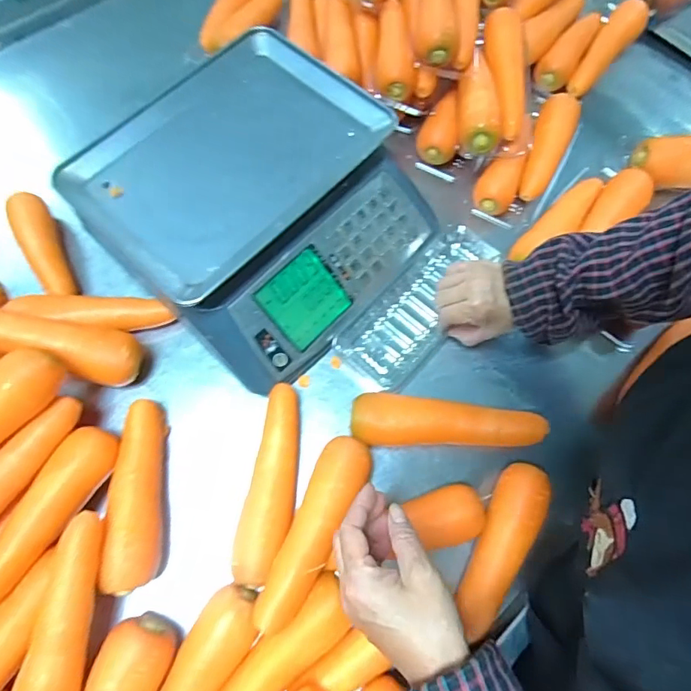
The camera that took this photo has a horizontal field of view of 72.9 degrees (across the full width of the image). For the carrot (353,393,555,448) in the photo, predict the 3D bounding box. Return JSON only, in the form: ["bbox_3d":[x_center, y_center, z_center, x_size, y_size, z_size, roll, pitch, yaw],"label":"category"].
[{"bbox_3d":[0.099,0.085,0.510,0.186,0.048,0.056,5,68,0],"label":"carrot"}]

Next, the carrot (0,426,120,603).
[{"bbox_3d":[-0.278,0.155,0.437,0.048,0.042,0.170,21,69,6],"label":"carrot"}]

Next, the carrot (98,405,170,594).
[{"bbox_3d":[-0.207,0.147,0.471,0.045,0.055,0.187,-3,68,-3],"label":"carrot"}]

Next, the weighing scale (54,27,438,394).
[{"bbox_3d":[-0.103,-0.164,0.564,0.342,0.120,0.330,41,73,13],"label":"weighing scale"}]

